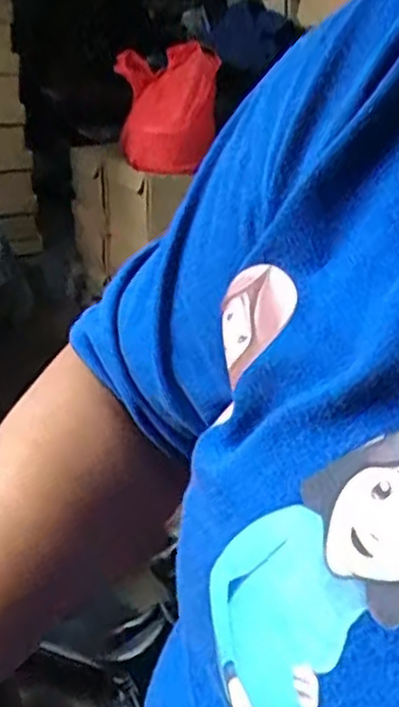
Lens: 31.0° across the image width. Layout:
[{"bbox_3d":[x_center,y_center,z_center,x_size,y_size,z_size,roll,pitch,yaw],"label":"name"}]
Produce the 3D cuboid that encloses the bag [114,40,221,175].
[{"bbox_3d":[-0.057,-0.389,1.136,0.128,0.168,0.140,-10,29,-25],"label":"bag"}]

